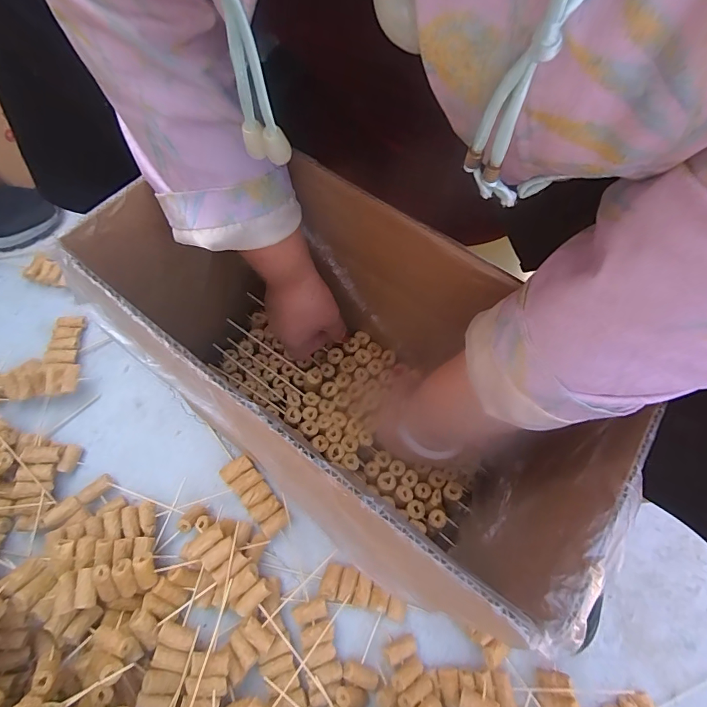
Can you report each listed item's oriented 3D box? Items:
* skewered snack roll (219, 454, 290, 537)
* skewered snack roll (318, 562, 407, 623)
[{"bbox_3d":[-0.126,0.182,0.534,0.039,0.024,0.105,-39,73,-17],"label":"skewered snack roll"},{"bbox_3d":[0.012,0.284,0.498,0.101,0.023,0.037,15,67,5],"label":"skewered snack roll"}]

